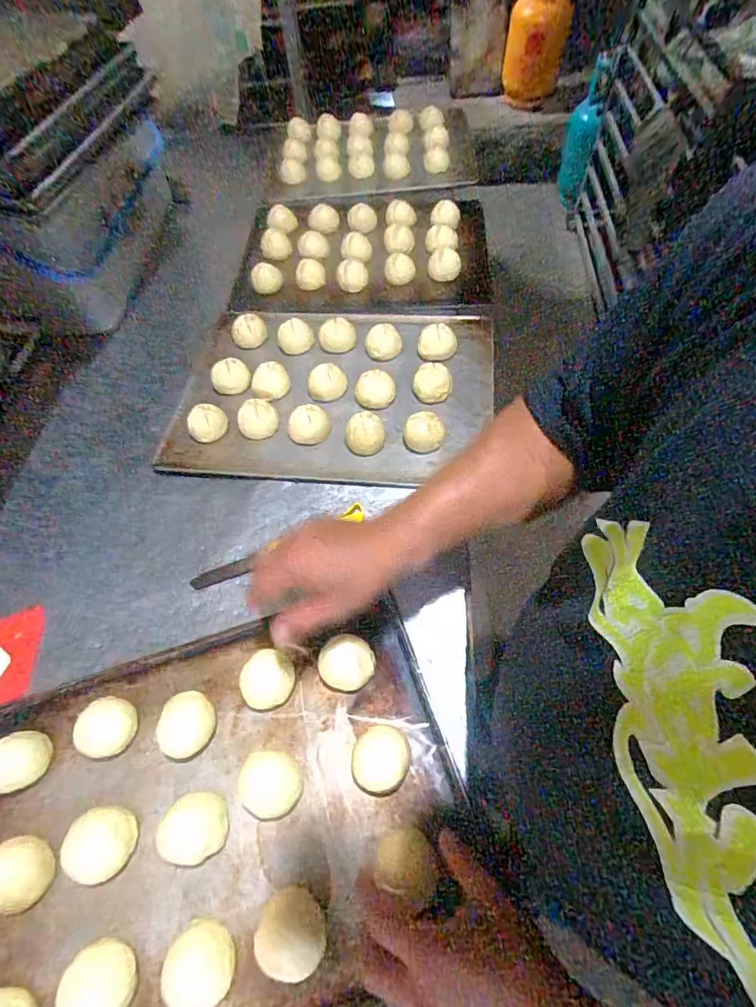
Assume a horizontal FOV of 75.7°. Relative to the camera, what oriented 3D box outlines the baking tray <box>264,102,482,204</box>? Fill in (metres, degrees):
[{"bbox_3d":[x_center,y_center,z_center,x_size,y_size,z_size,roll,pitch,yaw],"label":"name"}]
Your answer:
[{"bbox_3d":[-0.023,-0.766,1.059,0.417,0.064,0.330,-2,57,4],"label":"baking tray"}]

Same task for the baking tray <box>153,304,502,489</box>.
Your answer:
[{"bbox_3d":[-0.062,-0.189,0.719,0.459,0.045,0.363,2,57,6],"label":"baking tray"}]

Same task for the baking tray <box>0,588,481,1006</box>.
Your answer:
[{"bbox_3d":[-0.156,0.275,0.430,0.445,0.039,0.325,-17,57,-6],"label":"baking tray"}]

